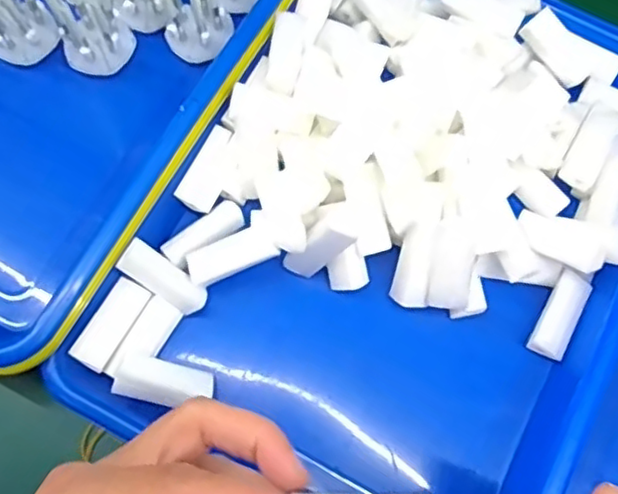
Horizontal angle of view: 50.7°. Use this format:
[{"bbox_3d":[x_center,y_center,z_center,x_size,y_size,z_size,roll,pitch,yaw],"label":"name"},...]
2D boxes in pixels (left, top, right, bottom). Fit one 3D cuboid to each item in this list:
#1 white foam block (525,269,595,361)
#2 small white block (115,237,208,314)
[{"bbox_3d":[0.132,0.036,0.342,0.018,0.010,0.046,28,72,8],"label":"white foam block"},{"bbox_3d":[-0.073,0.016,0.328,0.046,0.014,0.018,37,73,-5],"label":"small white block"}]

